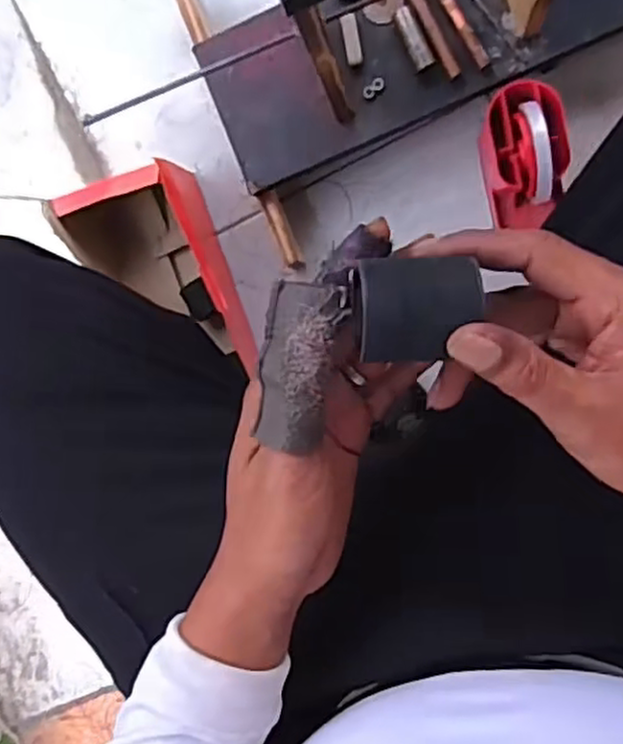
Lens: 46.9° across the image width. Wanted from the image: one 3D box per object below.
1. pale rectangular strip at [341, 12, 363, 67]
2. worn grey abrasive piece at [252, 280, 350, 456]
[{"bbox_3d":[0.037,-0.302,0.653,0.014,0.009,0.046,-8,94,8],"label":"pale rectangular strip"},{"bbox_3d":[-0.006,-0.002,0.297,0.029,0.010,0.070,12,110,7],"label":"worn grey abrasive piece"}]

